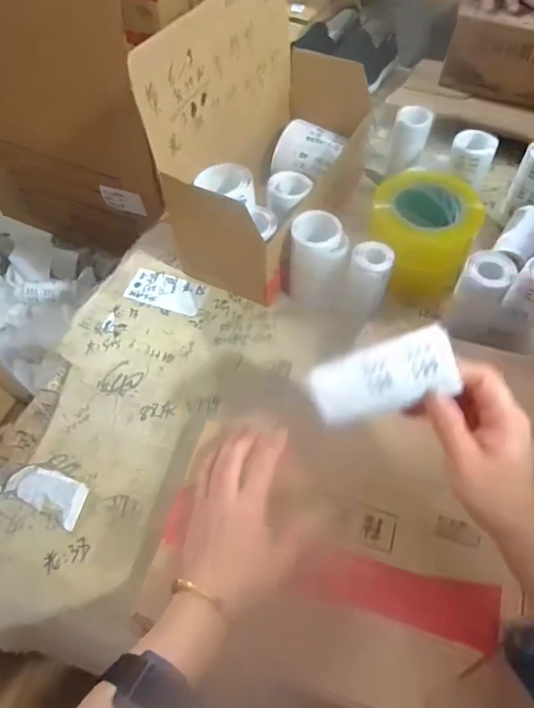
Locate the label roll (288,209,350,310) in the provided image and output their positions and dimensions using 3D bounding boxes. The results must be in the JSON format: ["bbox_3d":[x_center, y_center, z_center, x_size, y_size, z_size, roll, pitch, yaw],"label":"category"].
[{"bbox_3d":[0.057,-0.102,0.529,0.060,0.109,0.061,-1,58,1],"label":"label roll"}]

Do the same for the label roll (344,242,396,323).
[{"bbox_3d":[0.110,-0.070,0.519,0.043,0.113,0.042,-1,58,1],"label":"label roll"}]

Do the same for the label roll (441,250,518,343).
[{"bbox_3d":[0.227,-0.064,0.487,0.053,0.075,0.051,17,60,12],"label":"label roll"}]

